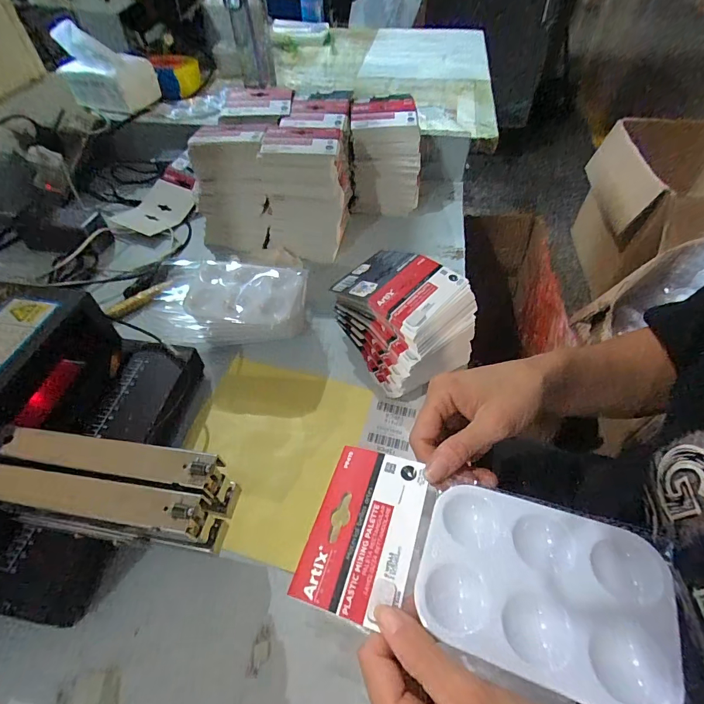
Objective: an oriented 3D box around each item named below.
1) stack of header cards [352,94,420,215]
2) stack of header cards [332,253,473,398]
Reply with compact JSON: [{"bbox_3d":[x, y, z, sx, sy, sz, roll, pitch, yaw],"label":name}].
[{"bbox_3d":[0.055,-0.325,0.657,0.111,0.142,0.108,-3,51,-2],"label":"stack of header cards"},{"bbox_3d":[0.059,-0.043,0.465,0.127,0.093,0.158,-25,55,-19],"label":"stack of header cards"}]

